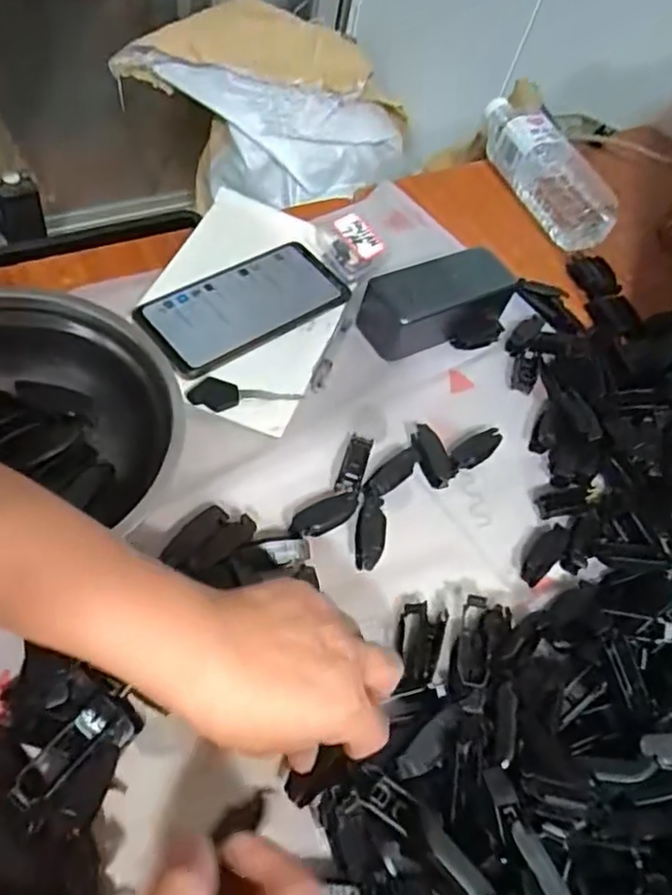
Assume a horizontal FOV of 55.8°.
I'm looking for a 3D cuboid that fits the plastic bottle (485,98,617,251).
[{"bbox_3d":[0.210,-0.291,0.662,0.056,0.061,0.202,-21,64,-25],"label":"plastic bottle"}]

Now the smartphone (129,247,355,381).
[{"bbox_3d":[-0.070,-0.116,0.510,0.170,0.009,0.077,-32,73,-28],"label":"smartphone"}]

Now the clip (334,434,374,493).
[{"bbox_3d":[0.014,0.013,0.453,0.017,0.007,0.045,21,55,1],"label":"clip"}]

